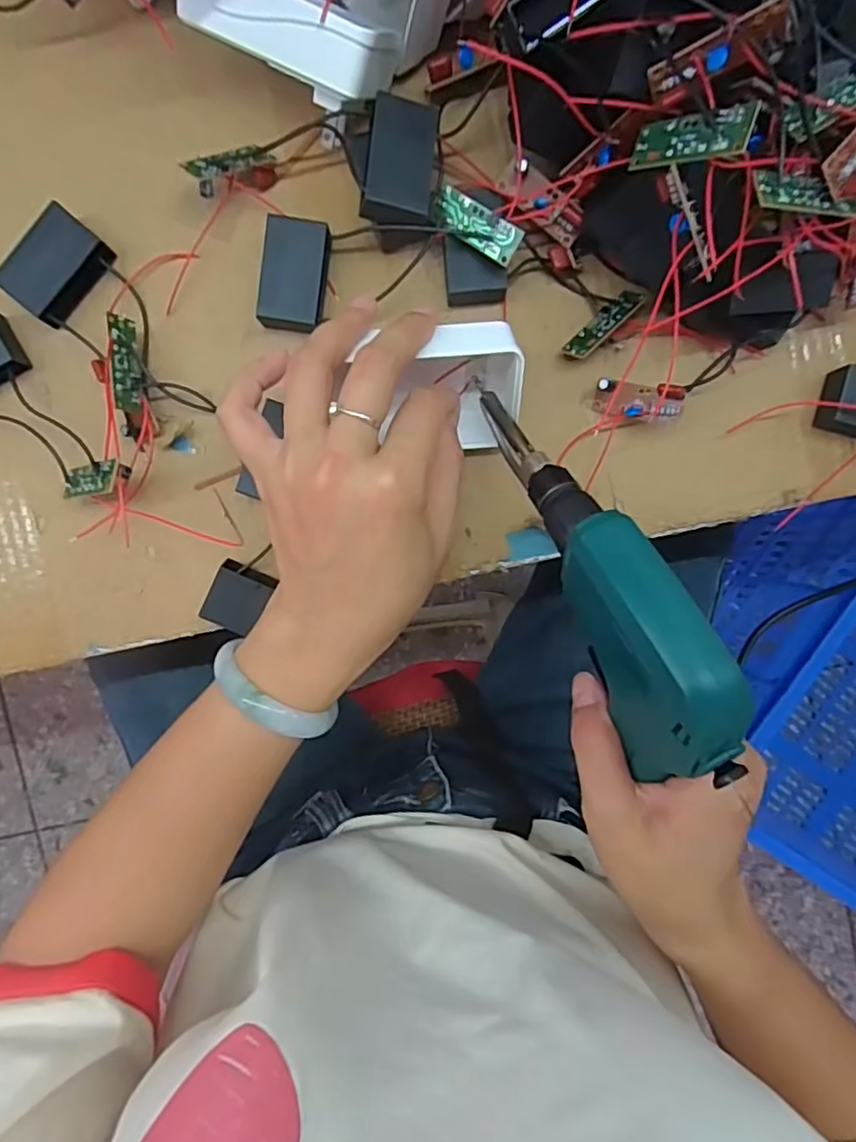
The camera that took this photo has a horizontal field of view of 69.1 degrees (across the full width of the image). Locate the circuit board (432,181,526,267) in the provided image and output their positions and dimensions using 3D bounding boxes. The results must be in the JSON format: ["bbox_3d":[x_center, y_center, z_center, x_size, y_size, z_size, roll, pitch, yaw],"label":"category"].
[{"bbox_3d":[0.022,-0.159,0.285,0.044,0.005,0.017,35,110,8],"label":"circuit board"}]

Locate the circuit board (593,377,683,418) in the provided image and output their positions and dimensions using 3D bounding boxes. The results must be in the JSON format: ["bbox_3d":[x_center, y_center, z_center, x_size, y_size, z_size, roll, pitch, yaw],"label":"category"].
[{"bbox_3d":[0.101,-0.083,0.301,0.044,0.012,0.018,20,93,41],"label":"circuit board"}]

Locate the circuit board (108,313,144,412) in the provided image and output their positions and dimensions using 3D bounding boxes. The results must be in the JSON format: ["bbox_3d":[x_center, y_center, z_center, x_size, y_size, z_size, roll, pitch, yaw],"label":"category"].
[{"bbox_3d":[-0.143,-0.098,0.294,0.004,0.016,0.043,1,99,34],"label":"circuit board"}]

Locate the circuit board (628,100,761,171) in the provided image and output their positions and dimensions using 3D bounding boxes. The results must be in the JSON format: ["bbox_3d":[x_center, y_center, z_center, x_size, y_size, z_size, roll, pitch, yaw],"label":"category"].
[{"bbox_3d":[0.096,-0.158,0.227,0.005,0.046,0.016,22,93,-45],"label":"circuit board"}]

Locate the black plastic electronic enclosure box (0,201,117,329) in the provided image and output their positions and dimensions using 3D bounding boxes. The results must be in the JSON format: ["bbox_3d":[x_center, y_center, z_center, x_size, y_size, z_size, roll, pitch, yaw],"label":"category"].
[{"bbox_3d":[-0.178,-0.146,0.299,0.030,0.019,0.048,36,91,-2],"label":"black plastic electronic enclosure box"}]

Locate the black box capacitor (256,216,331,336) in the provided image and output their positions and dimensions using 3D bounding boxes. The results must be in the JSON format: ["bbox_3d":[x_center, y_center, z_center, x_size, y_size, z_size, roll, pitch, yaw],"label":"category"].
[{"bbox_3d":[-0.064,-0.142,0.302,0.030,0.018,0.049,9,92,-1],"label":"black box capacitor"}]

